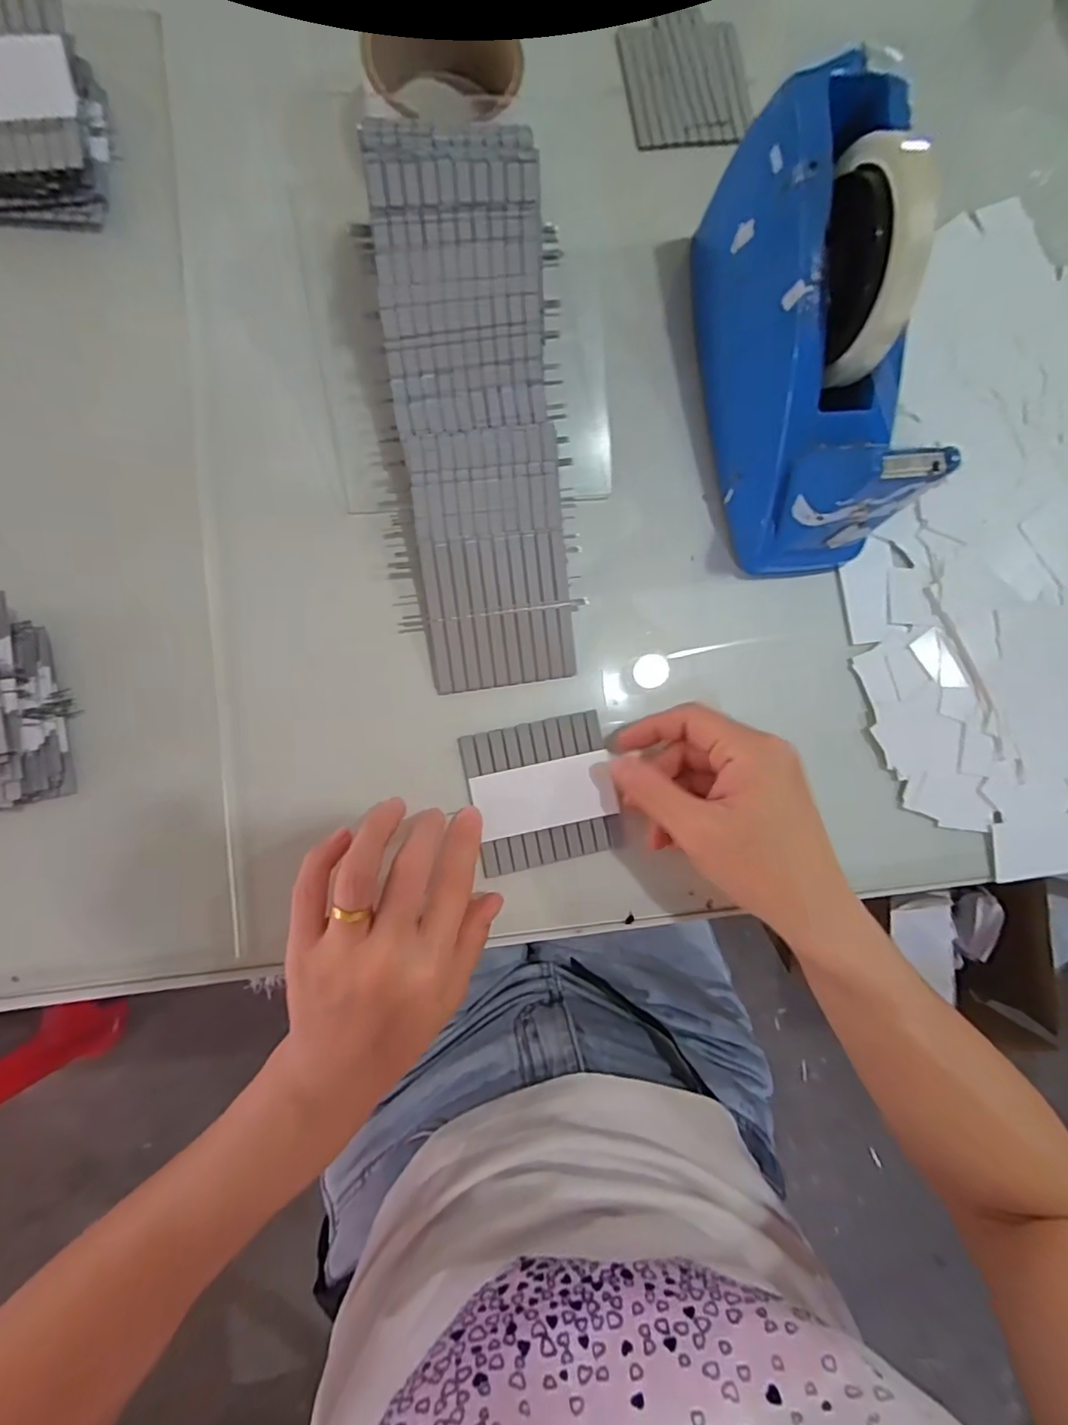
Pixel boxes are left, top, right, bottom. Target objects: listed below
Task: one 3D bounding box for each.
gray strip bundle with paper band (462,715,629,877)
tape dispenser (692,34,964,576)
[{"bbox_3d":[0.005,0.044,0.322,0.077,0.009,0.077,-12,87,-7],"label":"gray strip bundle with paper band"},{"bbox_3d":[0.144,-0.188,0.298,0.072,0.113,0.207,-4,86,-7],"label":"tape dispenser"}]

